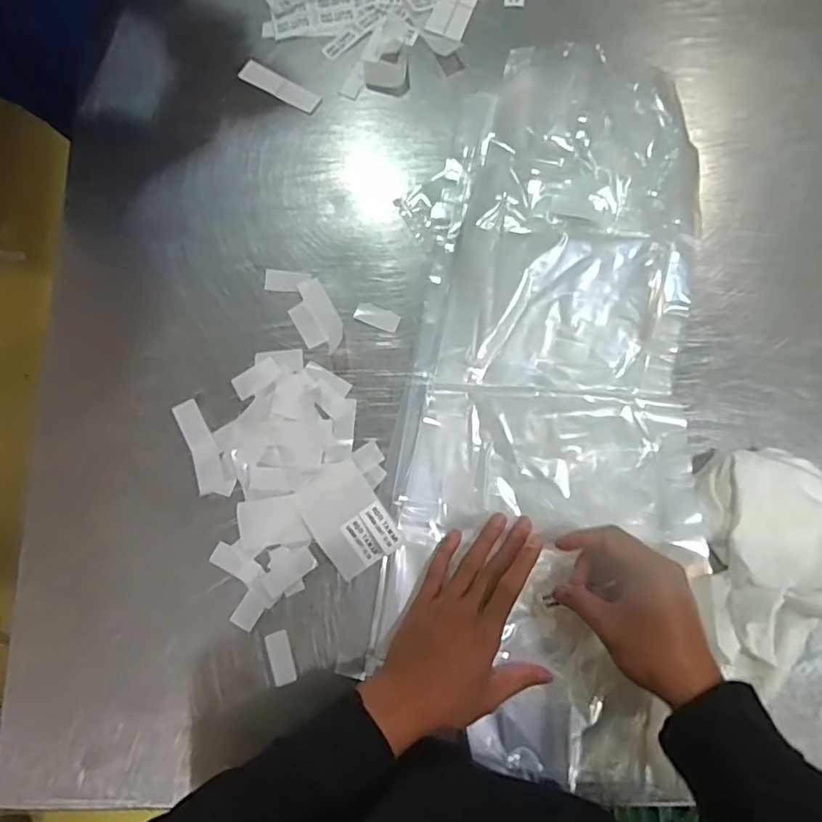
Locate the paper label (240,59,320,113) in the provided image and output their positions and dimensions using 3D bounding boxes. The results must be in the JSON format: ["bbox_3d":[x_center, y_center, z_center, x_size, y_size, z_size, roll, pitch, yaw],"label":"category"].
[{"bbox_3d":[-0.136,-0.340,0.602,0.089,0.004,0.027,28,76,5],"label":"paper label"}]

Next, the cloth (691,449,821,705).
[{"bbox_3d":[0.310,0.131,0.470,0.154,0.042,0.191,10,79,3],"label":"cloth"}]

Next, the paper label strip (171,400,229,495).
[{"bbox_3d":[-0.188,0.034,0.519,0.028,0.004,0.088,-20,83,-6],"label":"paper label strip"}]

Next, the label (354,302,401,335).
[{"bbox_3d":[-0.032,-0.089,0.545,0.043,0.004,0.020,19,80,5],"label":"label"}]

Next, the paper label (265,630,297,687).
[{"bbox_3d":[-0.110,0.208,0.482,0.019,0.004,0.041,-16,79,-2],"label":"paper label"}]

